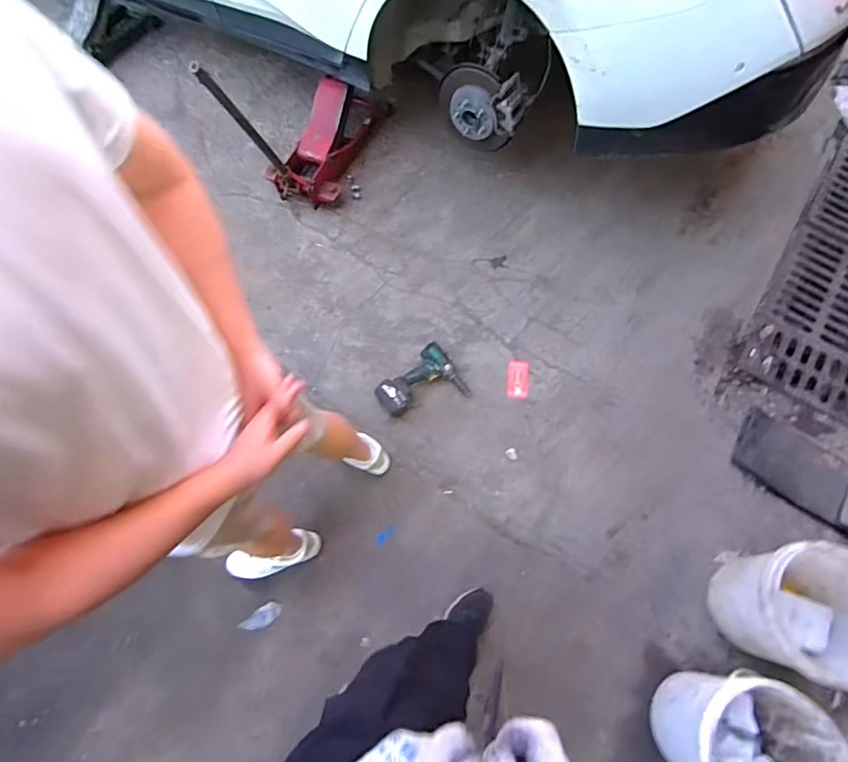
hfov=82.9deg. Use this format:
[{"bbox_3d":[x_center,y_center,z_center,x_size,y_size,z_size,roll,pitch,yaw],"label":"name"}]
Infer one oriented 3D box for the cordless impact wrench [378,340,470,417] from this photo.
[{"bbox_3d":[0.001,0.030,1.741,0.295,0.099,0.212,-42,72,-14],"label":"cordless impact wrench"}]

